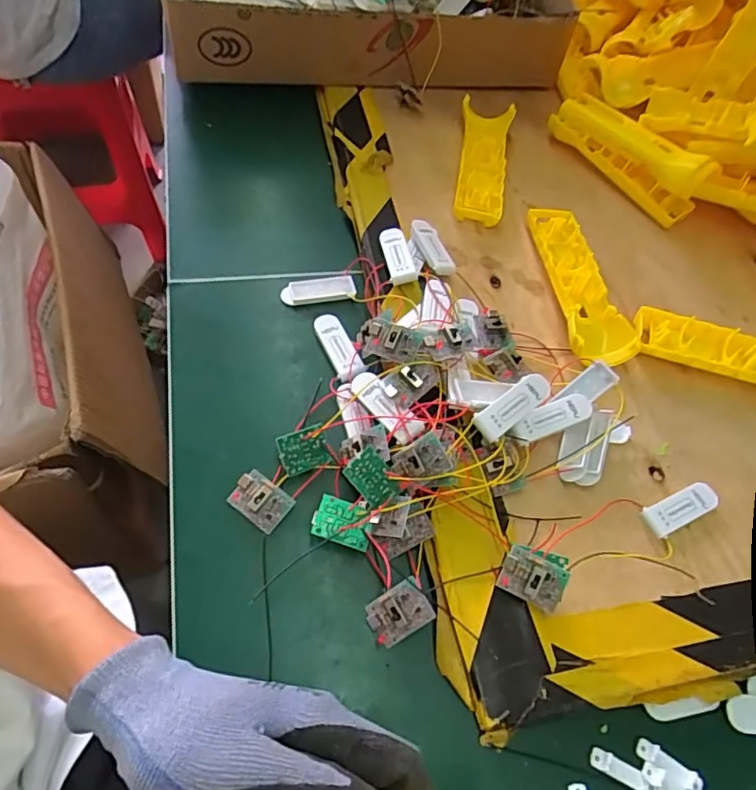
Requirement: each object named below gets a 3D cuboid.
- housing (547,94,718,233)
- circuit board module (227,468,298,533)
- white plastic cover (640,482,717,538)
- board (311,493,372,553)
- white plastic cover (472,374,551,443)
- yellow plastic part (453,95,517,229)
[{"bbox_3d":[0.234,-0.230,0.534,0.043,0.057,0.160,-39,70,-23],"label":"housing"},{"bbox_3d":[-0.074,0.065,0.350,0.036,0.011,0.026,35,60,12],"label":"circuit board module"},{"bbox_3d":[0.201,0.076,0.373,0.055,0.009,0.021,-18,64,-19],"label":"white plastic cover"},{"bbox_3d":[-0.021,0.079,0.344,0.035,0.013,0.026,18,58,2],"label":"board"},{"bbox_3d":[0.089,0.006,0.365,0.059,0.010,0.021,-33,69,-25],"label":"white plastic cover"},{"bbox_3d":[0.096,-0.217,0.526,0.049,0.028,0.149,11,58,1],"label":"yellow plastic part"}]

